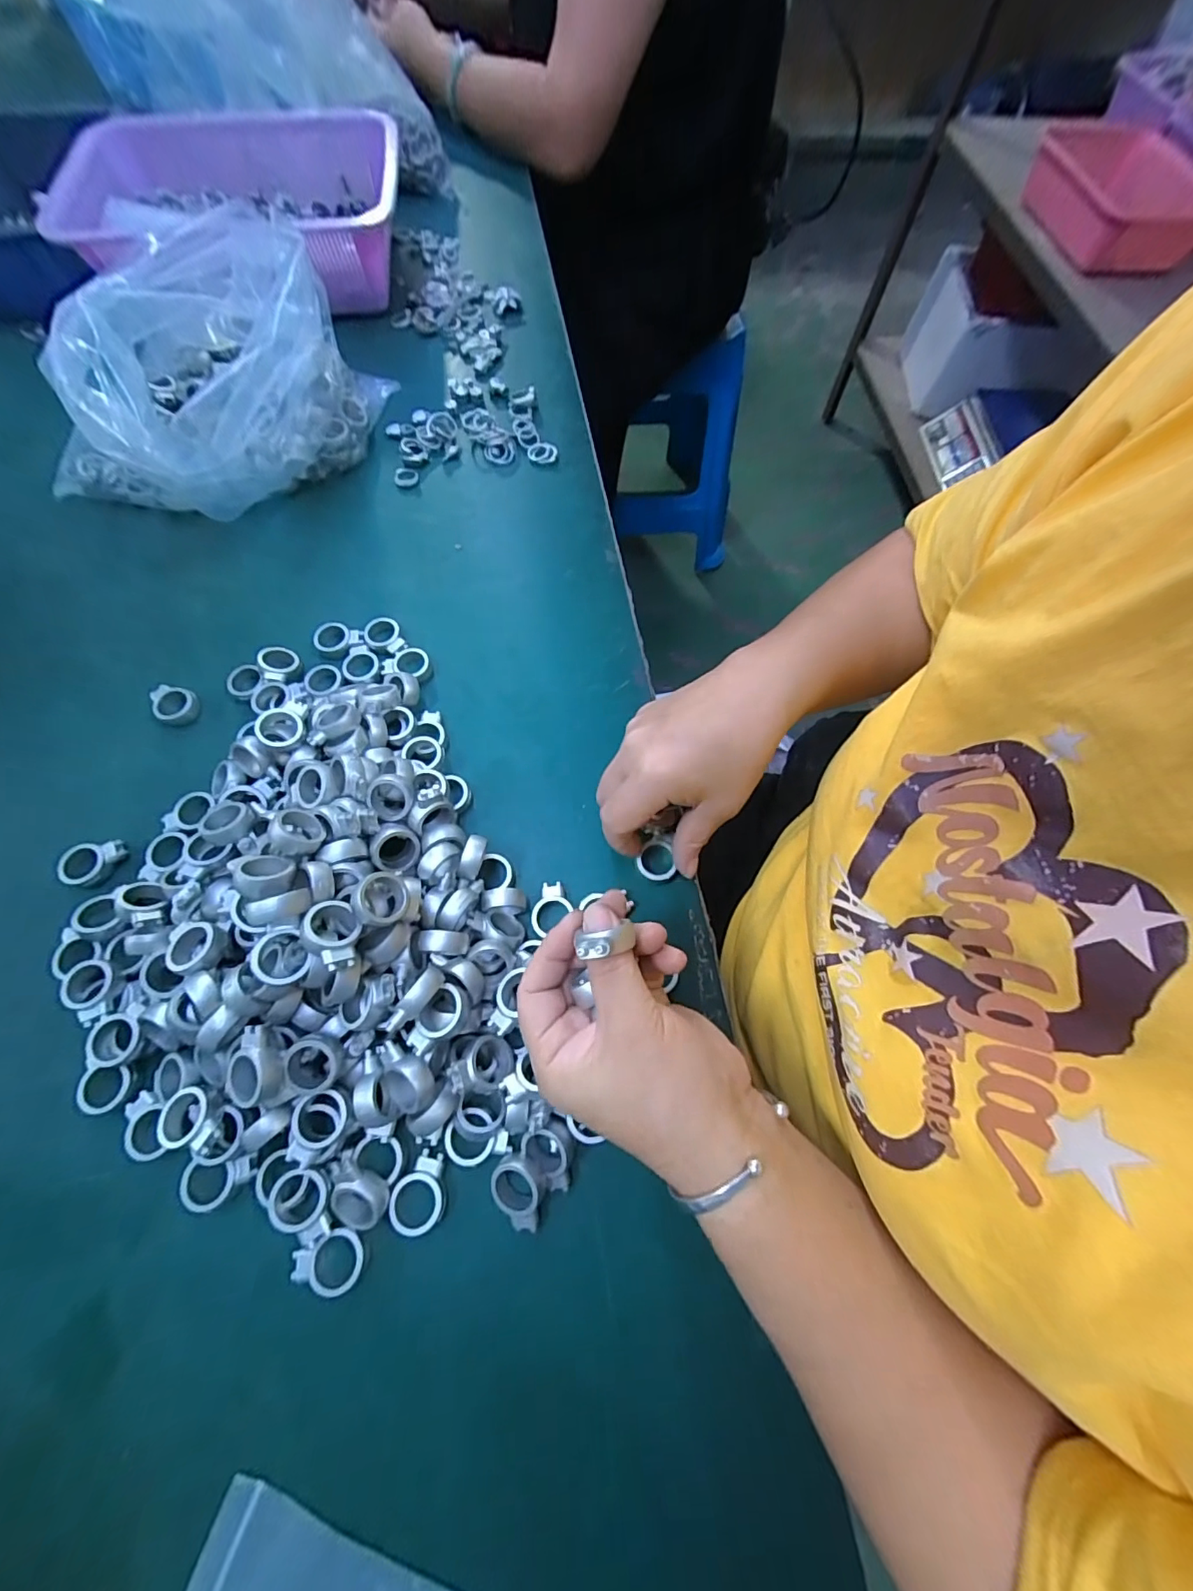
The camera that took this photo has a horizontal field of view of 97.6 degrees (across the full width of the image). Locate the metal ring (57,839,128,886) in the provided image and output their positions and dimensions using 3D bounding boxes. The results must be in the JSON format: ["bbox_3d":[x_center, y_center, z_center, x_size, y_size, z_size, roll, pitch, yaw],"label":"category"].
[{"bbox_3d":[-0.307,0.042,0.319,0.033,0.011,0.026,-7,74,-21],"label":"metal ring"}]

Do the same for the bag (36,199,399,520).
[{"bbox_3d":[-0.295,-0.323,0.396,0.156,0.132,0.250,41,73,14],"label":"bag"}]

